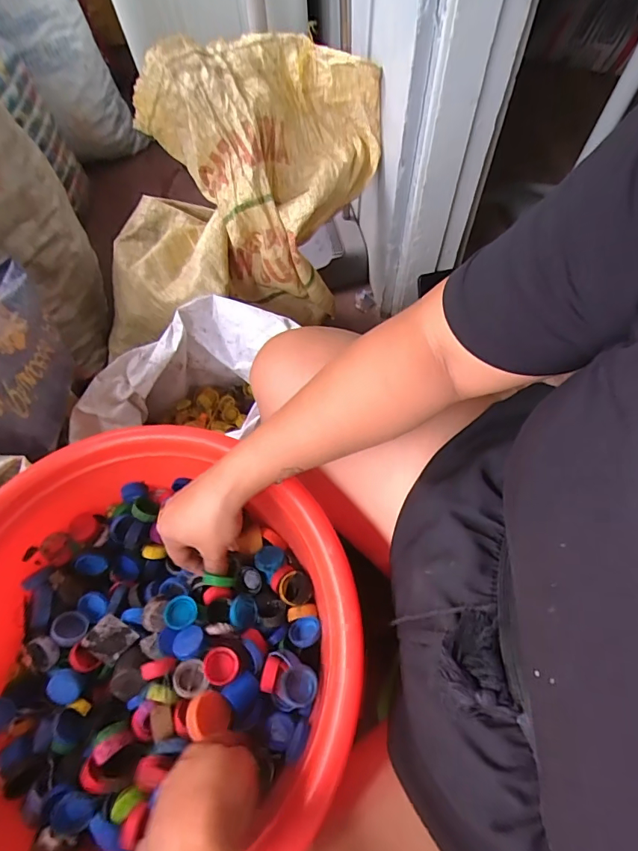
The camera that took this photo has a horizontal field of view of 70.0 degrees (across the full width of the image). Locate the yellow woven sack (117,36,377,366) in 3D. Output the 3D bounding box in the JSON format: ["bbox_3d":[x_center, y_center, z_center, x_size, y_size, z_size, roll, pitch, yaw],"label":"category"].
[{"bbox_3d":[-0.144,-0.355,0.741,0.460,0.332,0.325,3,62,3],"label":"yellow woven sack"}]

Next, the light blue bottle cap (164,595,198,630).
[{"bbox_3d":[-0.138,0.186,0.456,0.033,0.007,0.031,-1,62,1],"label":"light blue bottle cap"}]

